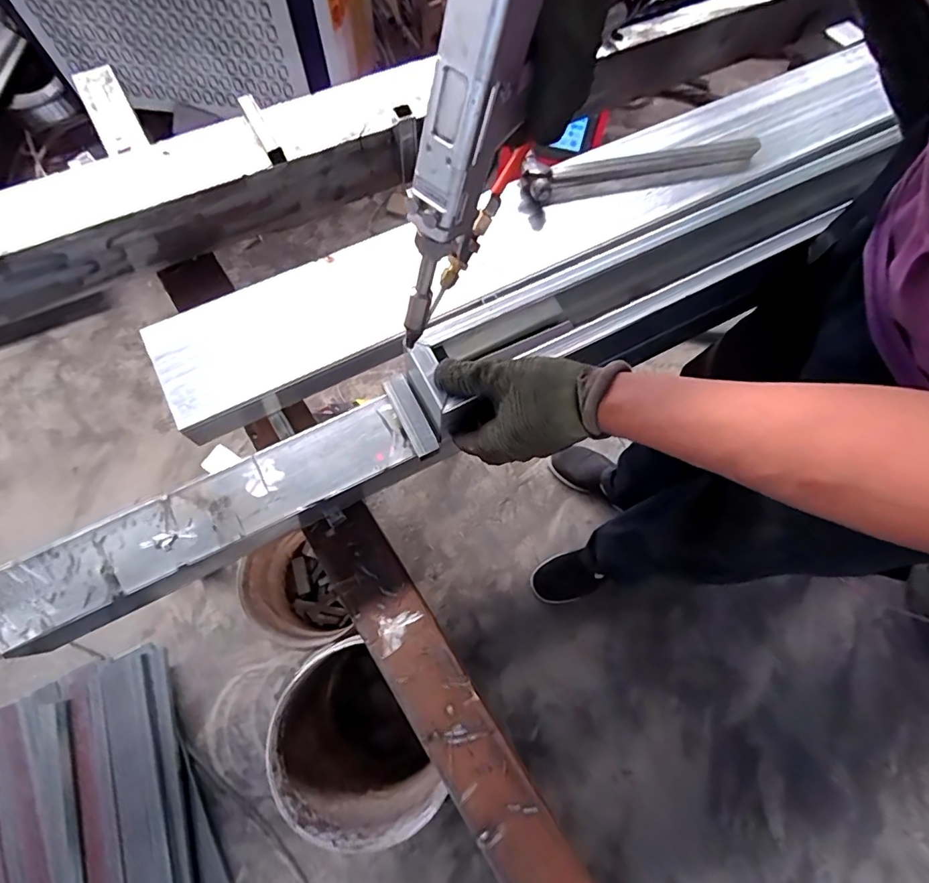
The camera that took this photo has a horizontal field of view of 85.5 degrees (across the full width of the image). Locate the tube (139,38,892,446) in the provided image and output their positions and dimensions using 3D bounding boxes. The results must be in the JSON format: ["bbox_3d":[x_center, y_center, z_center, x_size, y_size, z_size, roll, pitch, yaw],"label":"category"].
[{"bbox_3d":[0.154,-0.326,0.699,1.158,0.042,0.159,-27,76,-10],"label":"tube"}]

